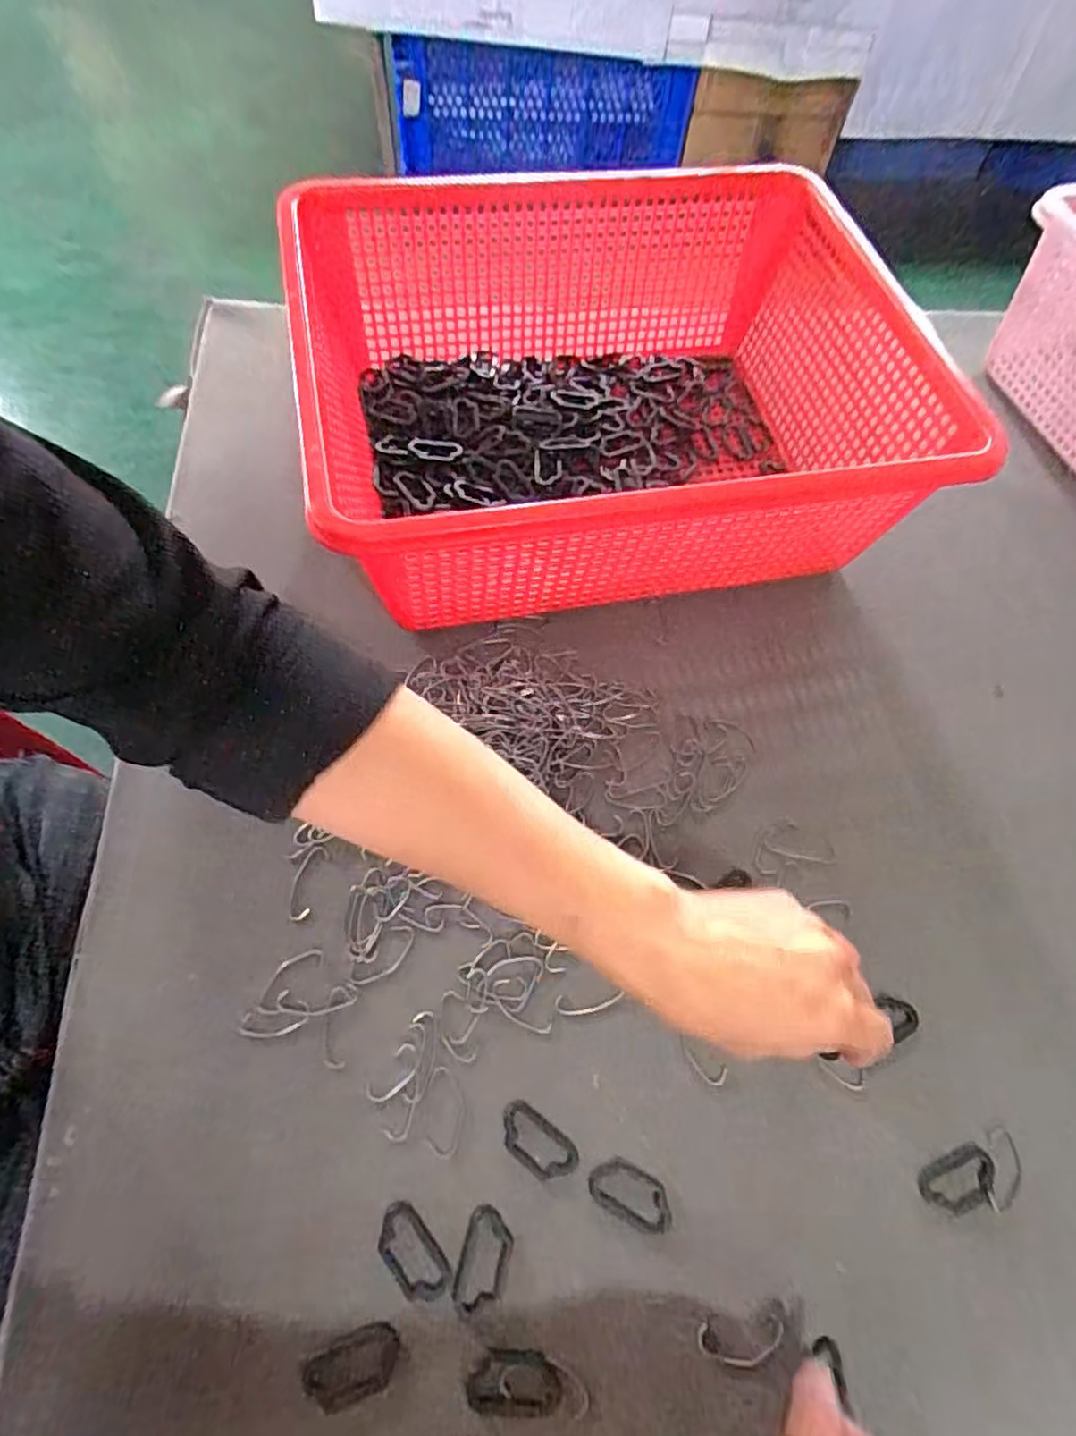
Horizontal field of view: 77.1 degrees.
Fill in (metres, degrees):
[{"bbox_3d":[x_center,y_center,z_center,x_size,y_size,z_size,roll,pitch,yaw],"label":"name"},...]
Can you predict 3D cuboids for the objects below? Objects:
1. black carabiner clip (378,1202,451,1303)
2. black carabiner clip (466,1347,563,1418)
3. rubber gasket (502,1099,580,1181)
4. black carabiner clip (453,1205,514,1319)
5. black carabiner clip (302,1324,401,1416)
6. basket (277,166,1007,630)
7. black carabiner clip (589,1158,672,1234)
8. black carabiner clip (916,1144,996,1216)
[{"bbox_3d":[-0.055,0.233,0.292,0.021,0.004,0.039,-37,71,-19],"label":"black carabiner clip"},{"bbox_3d":[-0.009,0.271,0.274,0.038,0.004,0.021,5,63,-1],"label":"black carabiner clip"},{"bbox_3d":[-0.001,0.198,0.313,0.039,0.004,0.021,35,66,13],"label":"rubber gasket"},{"bbox_3d":[-0.023,0.236,0.293,0.020,0.004,0.038,16,64,4],"label":"black carabiner clip"},{"bbox_3d":[-0.075,0.265,0.274,0.039,0.004,0.022,-21,67,-14],"label":"black carabiner clip"},{"bbox_3d":[0.046,-0.210,0.449,0.368,0.130,0.301,-11,65,-9],"label":"basket"},{"bbox_3d":[0.043,0.216,0.307,0.039,0.004,0.020,24,64,8],"label":"black carabiner clip"},{"bbox_3d":[0.200,0.219,0.319,0.039,0.004,0.022,-20,67,-13],"label":"black carabiner clip"}]

